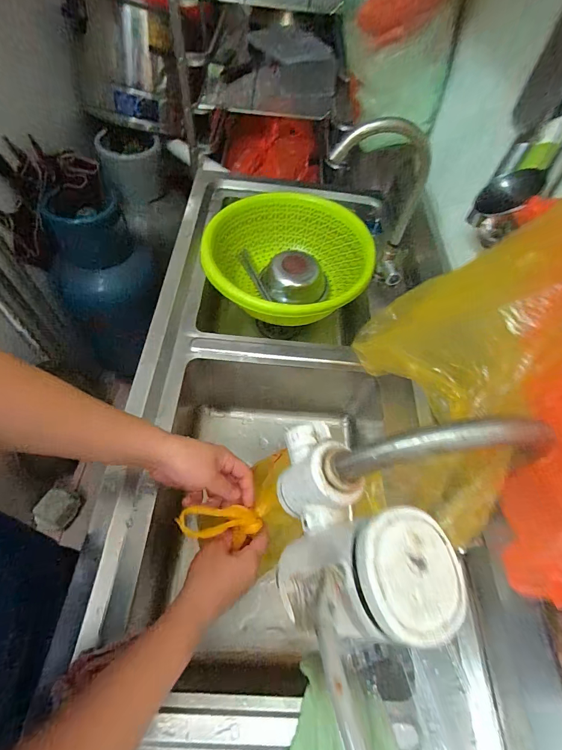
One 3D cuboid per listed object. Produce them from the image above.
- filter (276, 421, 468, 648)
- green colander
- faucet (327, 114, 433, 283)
[{"bbox_3d":[0.045,0.086,0.221,0.092,0.085,0.132,1,57,-3],"label":"filter"},{"bbox_3d":[0.013,-0.231,0.757,0.341,0.131,0.352,1,57,-3],"label":"green colander"},{"bbox_3d":[0.158,-0.282,0.594,0.172,0.262,0.069,13,57,5],"label":"faucet"}]

